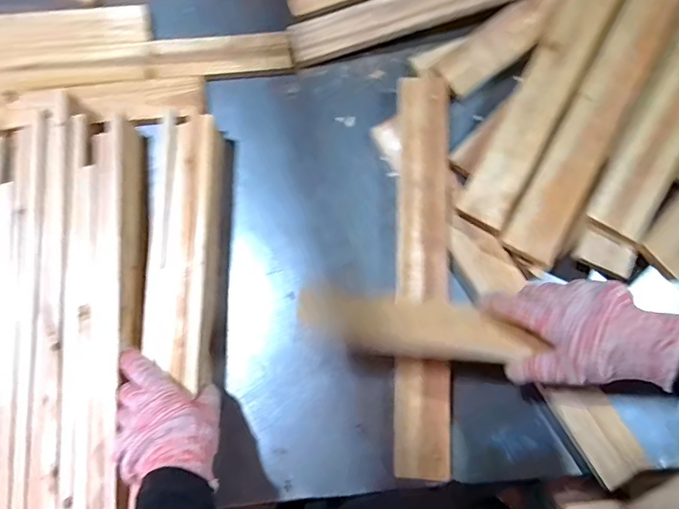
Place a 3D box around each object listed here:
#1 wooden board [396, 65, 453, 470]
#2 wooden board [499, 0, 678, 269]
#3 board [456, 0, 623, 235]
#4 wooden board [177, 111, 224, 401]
[{"bbox_3d":[0.103,0.006,0.567,0.064,0.023,0.489,2,77,1],"label":"wooden board"},{"bbox_3d":[0.338,-0.204,0.585,0.070,0.030,0.469,29,79,7],"label":"wooden board"},{"bbox_3d":[0.259,-0.207,0.587,0.063,0.030,0.383,29,79,7],"label":"board"},{"bbox_3d":[-0.159,-0.010,0.549,0.023,0.050,0.314,-1,77,1],"label":"wooden board"}]

